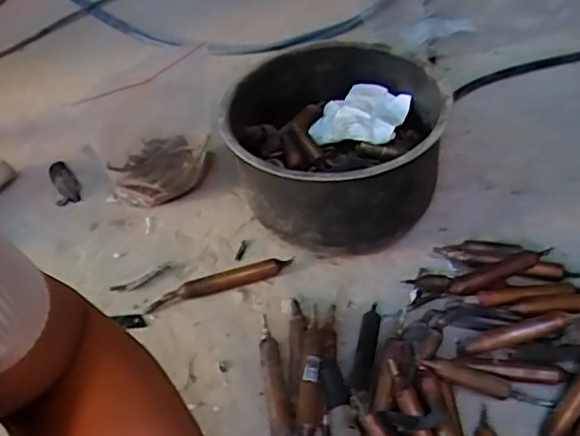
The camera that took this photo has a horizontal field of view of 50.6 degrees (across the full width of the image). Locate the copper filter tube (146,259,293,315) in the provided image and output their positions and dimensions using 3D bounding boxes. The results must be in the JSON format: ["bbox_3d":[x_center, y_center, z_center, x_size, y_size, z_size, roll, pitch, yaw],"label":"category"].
[{"bbox_3d":[-0.076,0.069,0.660,0.155,0.013,0.018,-14,48,-7],"label":"copper filter tube"}]

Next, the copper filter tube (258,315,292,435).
[{"bbox_3d":[-0.015,0.152,0.568,0.021,0.015,0.139,-10,48,-3],"label":"copper filter tube"}]

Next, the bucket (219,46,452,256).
[{"bbox_3d":[0.048,-0.067,0.678,0.219,0.150,0.211,-3,48,3],"label":"bucket"}]

